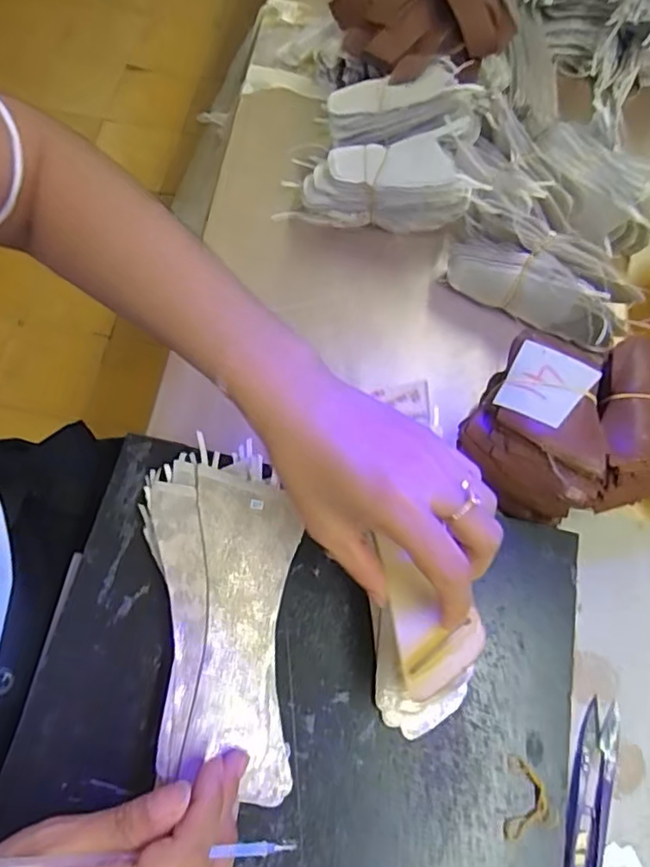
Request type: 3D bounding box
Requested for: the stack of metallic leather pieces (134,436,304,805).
[{"bbox_3d":[-0.057,0.099,0.340,0.084,0.029,0.191,-6,68,-3],"label":"stack of metallic leather pieces"}]

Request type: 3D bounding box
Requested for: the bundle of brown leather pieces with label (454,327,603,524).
[{"bbox_3d":[0.134,0.001,0.387,0.082,0.085,0.094,24,70,7],"label":"bundle of brown leather pieces with label"}]

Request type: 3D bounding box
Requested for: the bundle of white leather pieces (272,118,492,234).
[{"bbox_3d":[0.042,-0.203,0.479,0.160,0.058,0.061,1,69,14],"label":"bundle of white leather pieces"}]

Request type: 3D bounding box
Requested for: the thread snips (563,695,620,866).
[{"bbox_3d":[0.156,0.208,0.346,0.028,0.012,0.099,22,69,6],"label":"thread snips"}]

